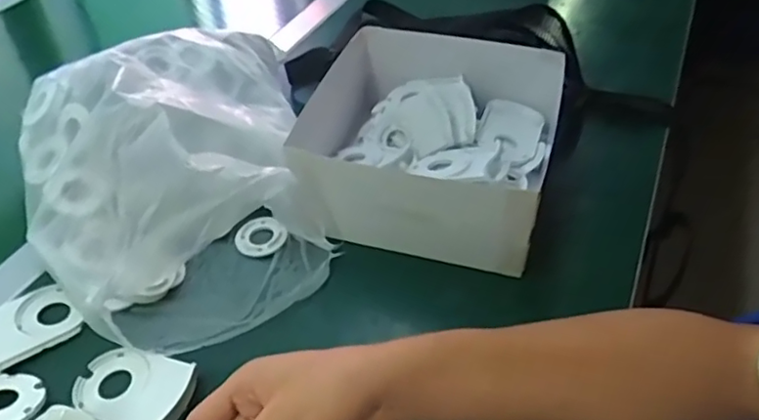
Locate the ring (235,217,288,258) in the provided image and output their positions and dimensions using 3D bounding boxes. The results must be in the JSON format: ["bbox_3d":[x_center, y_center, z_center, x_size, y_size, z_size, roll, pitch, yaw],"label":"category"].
[{"bbox_3d":[-0.102,0.021,0.513,0.040,0.005,0.044,-1,44,1],"label":"ring"}]

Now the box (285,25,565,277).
[{"bbox_3d":[0.045,-0.062,0.543,0.230,0.093,0.219,7,44,10],"label":"box"}]

